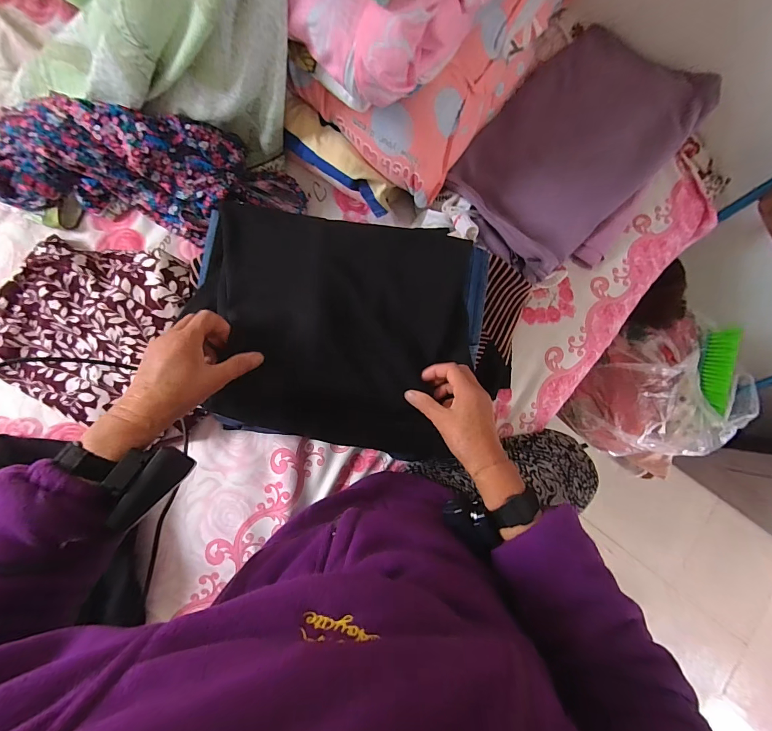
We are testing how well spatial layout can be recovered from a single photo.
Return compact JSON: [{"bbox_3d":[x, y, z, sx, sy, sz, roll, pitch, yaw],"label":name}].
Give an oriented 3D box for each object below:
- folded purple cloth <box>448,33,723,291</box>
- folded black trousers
[{"bbox_3d":[0.306,-0.343,0.575,0.274,0.084,0.428,39,82,-3],"label":"folded purple cloth"},{"bbox_3d":[-0.058,-0.035,0.430,0.326,0.072,0.265,8,85,-7],"label":"folded black trousers"}]

